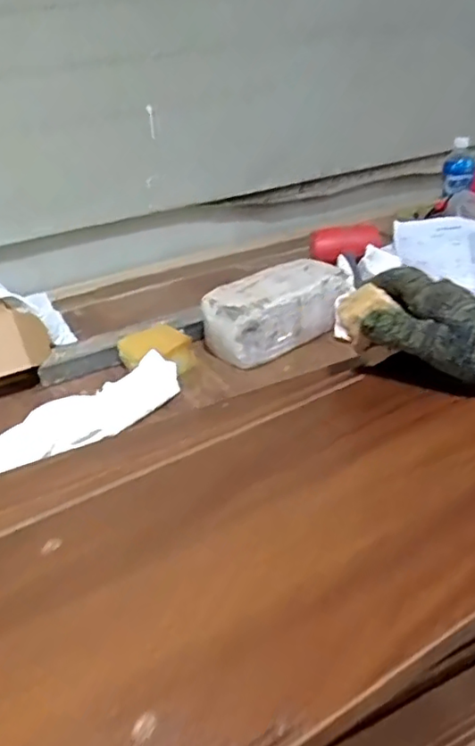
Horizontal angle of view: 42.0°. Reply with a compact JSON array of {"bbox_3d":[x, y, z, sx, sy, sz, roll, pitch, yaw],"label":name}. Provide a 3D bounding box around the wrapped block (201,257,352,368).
[{"bbox_3d":[0.071,-0.109,1.035,0.255,0.110,0.105,-25,32,-30],"label":"wrapped block"}]

